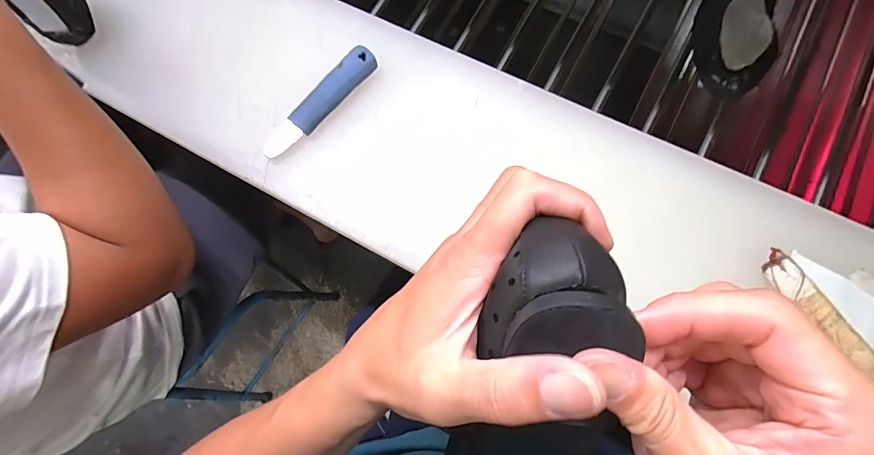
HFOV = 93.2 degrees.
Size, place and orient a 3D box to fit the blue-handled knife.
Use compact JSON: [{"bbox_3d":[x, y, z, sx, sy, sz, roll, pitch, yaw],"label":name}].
[{"bbox_3d":[-0.127,-0.136,0.445,0.030,0.020,0.154,41,80,10],"label":"blue-handled knife"}]

